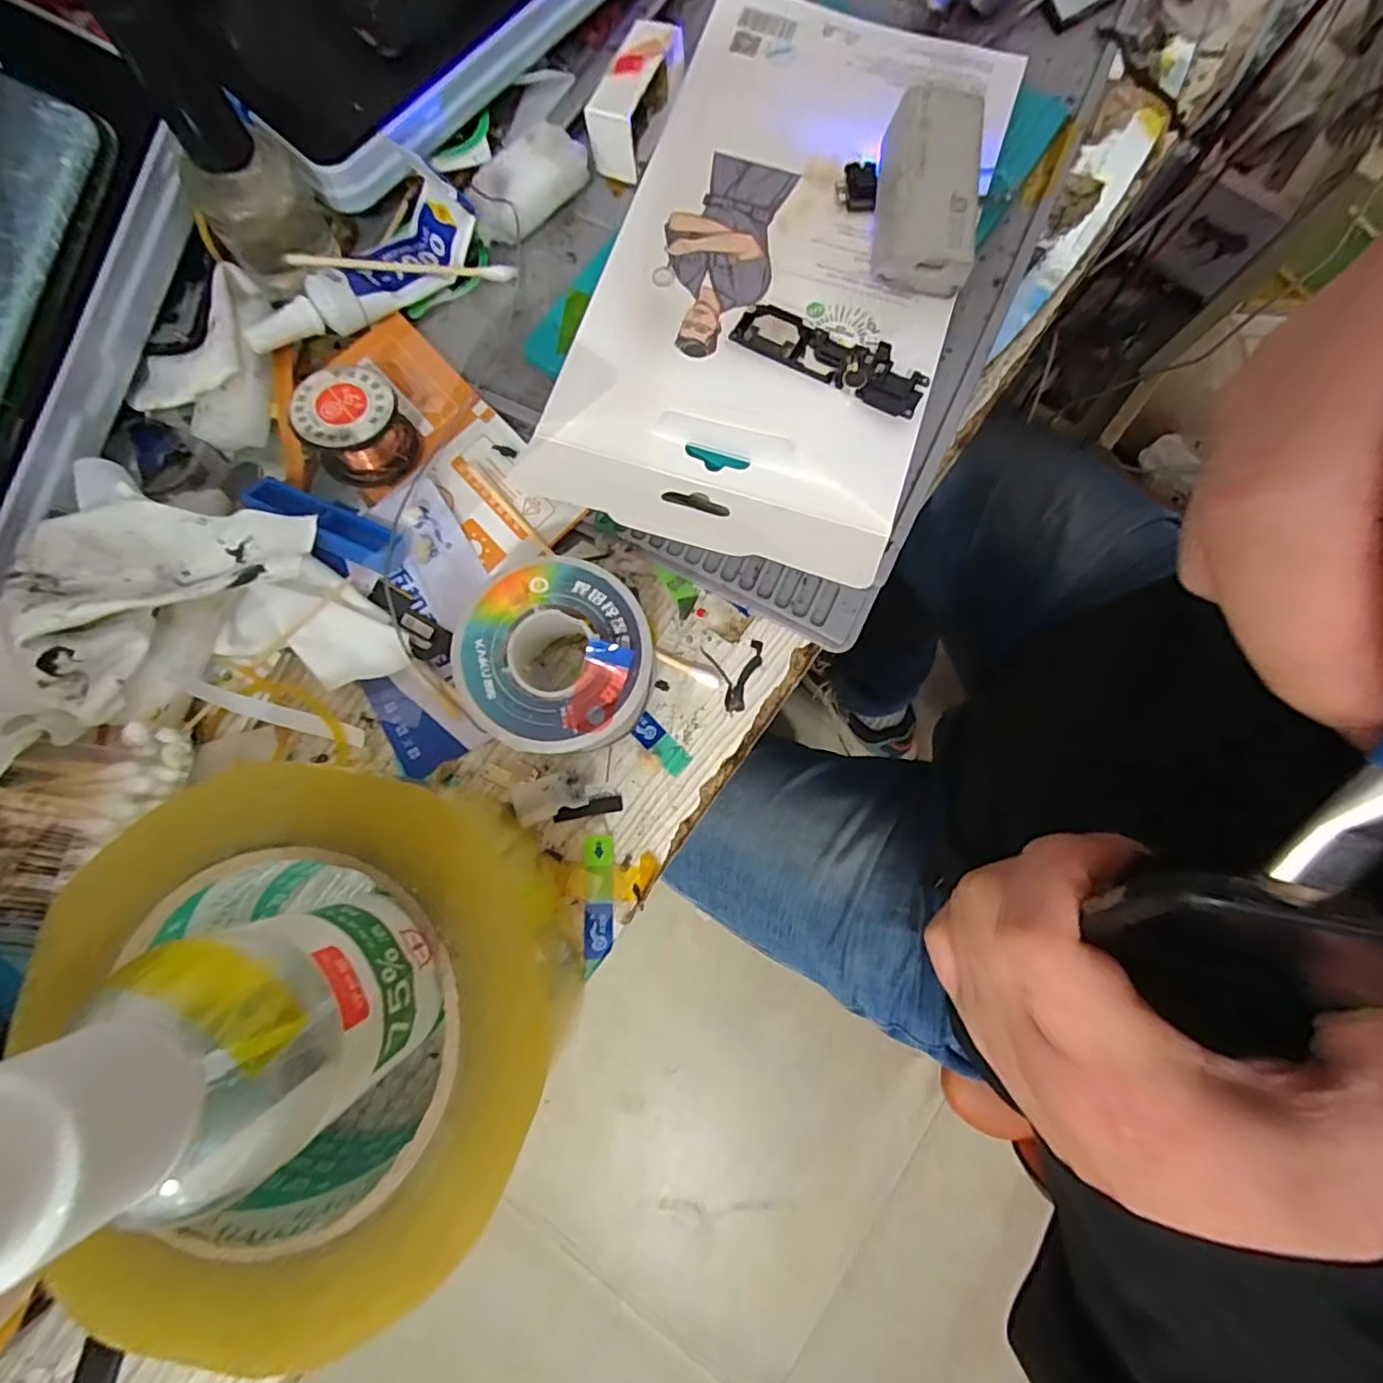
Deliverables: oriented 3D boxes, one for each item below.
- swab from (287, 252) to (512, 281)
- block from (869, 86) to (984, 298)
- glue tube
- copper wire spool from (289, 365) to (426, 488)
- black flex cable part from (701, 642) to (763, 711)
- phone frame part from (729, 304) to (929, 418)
[{"bbox_3d":[-0.098,-0.147,0.209,0.072,0.005,0.006,-9,78,-18],"label":"swab"},{"bbox_3d":[0.079,-0.167,0.205,0.031,0.022,0.059,9,79,1],"label":"block"},{"bbox_3d":[-0.112,-0.141,0.205,0.027,0.020,0.083,44,82,8],"label":"glue tube"},{"bbox_3d":[-0.105,-0.083,0.191,0.028,0.020,0.029,0,79,0],"label":"copper wire spool"},{"bbox_3d":[0.015,-0.005,0.197,0.020,0.004,0.023,-11,79,-3],"label":"black flex cable part"},{"bbox_3d":[0.045,-0.110,0.201,0.065,0.008,0.020,30,80,5],"label":"phone frame part"}]

